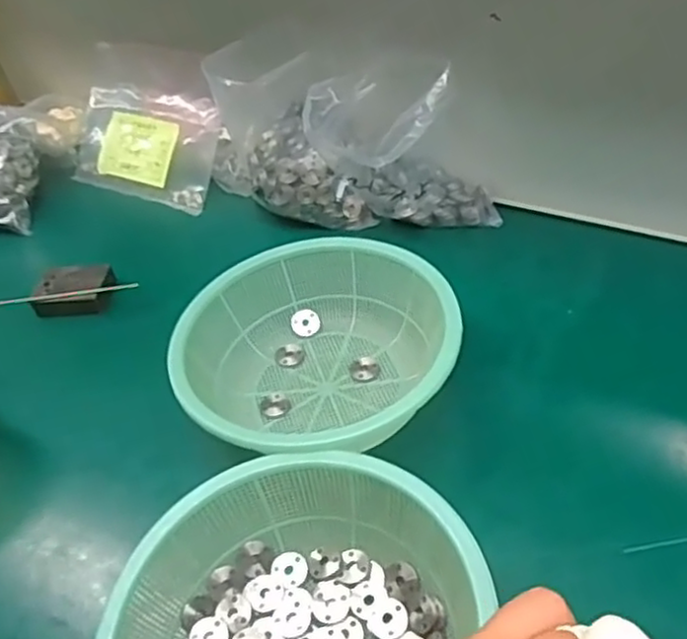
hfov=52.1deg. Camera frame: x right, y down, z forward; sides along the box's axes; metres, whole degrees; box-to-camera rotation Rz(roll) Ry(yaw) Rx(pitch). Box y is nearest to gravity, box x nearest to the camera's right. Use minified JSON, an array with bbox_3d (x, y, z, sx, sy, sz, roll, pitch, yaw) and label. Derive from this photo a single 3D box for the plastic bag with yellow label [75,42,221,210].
[{"bbox_3d":[-0.203,-0.201,0.718,0.188,0.152,0.047,19,6,25],"label":"plastic bag with yellow label"}]

